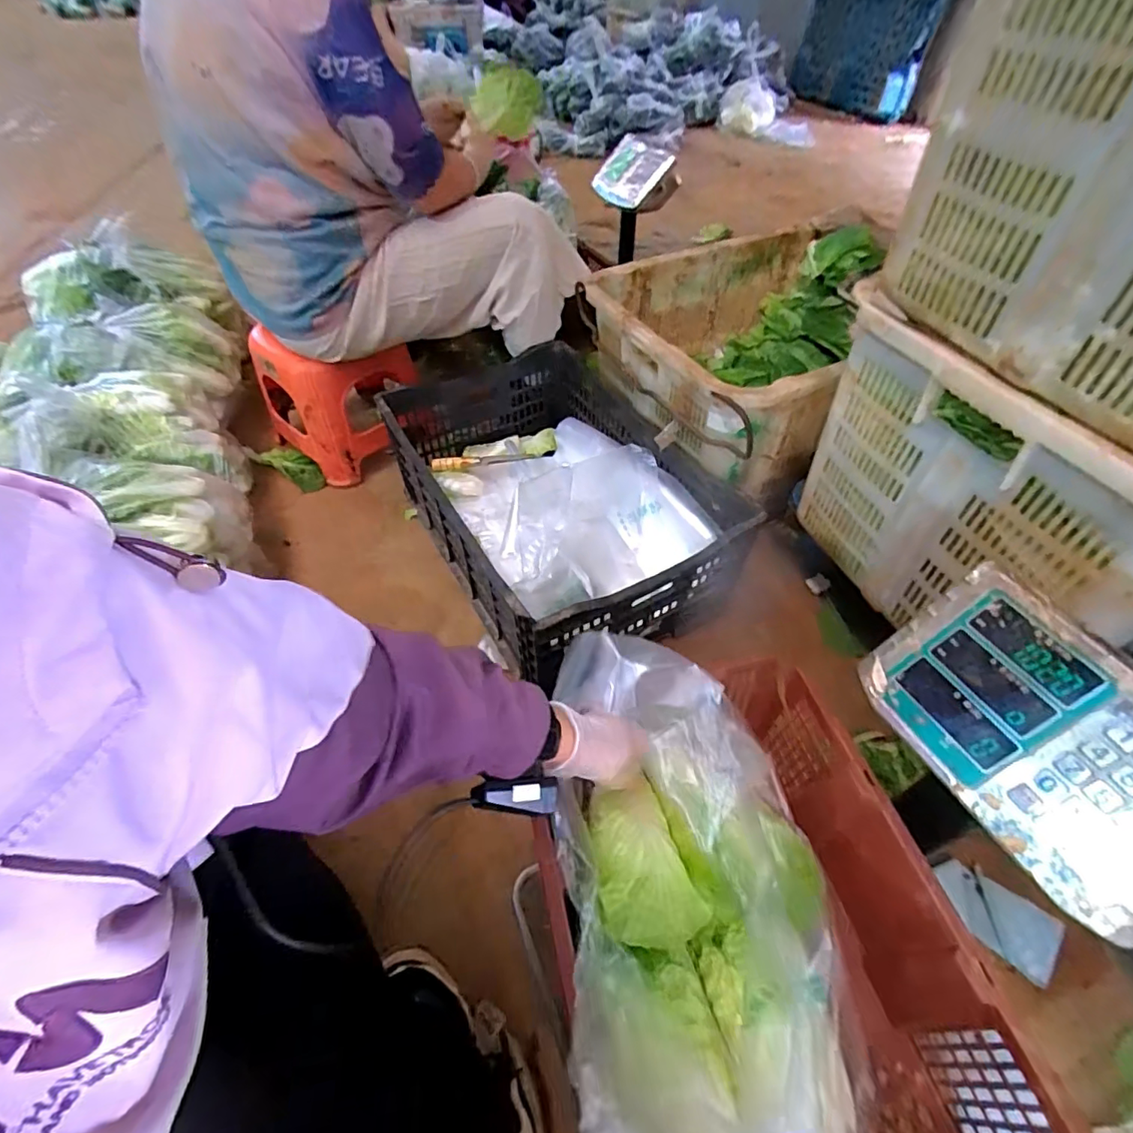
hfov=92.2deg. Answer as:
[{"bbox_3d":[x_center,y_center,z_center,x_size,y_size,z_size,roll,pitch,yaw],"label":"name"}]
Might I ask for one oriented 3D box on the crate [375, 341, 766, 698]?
[{"bbox_3d":[-0.036,-0.142,0.973,0.396,0.192,0.646,-25,54,-19],"label":"crate"}]

